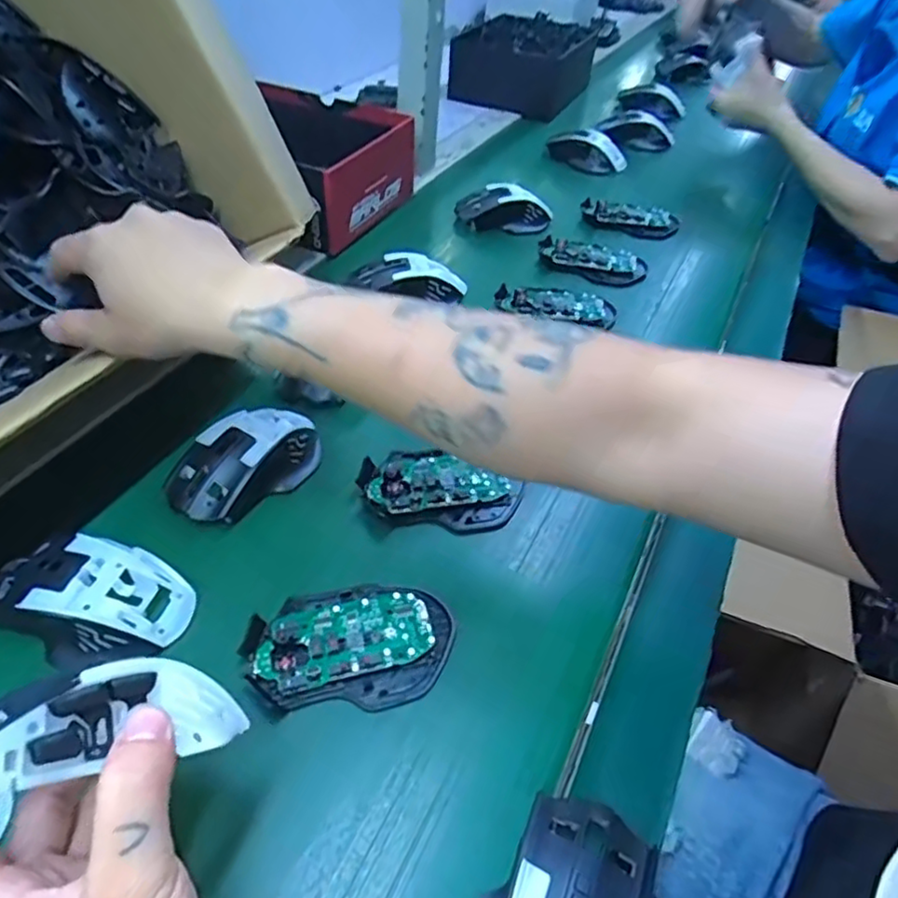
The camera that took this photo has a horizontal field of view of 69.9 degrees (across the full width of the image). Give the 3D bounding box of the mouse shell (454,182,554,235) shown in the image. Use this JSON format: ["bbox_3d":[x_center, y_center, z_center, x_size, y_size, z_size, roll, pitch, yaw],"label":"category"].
[{"bbox_3d":[0.064,-0.282,0.747,0.109,0.031,0.064,8,46,2],"label":"mouse shell"}]

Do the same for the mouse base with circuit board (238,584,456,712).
[{"bbox_3d":[-0.057,0.114,0.374,0.114,0.025,0.072,2,46,-4],"label":"mouse base with circuit board"}]

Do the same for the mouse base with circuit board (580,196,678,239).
[{"bbox_3d":[0.219,-0.284,0.782,0.114,0.015,0.072,20,48,14],"label":"mouse base with circuit board"}]

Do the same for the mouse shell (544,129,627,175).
[{"bbox_3d":[0.192,-0.413,0.888,0.108,0.031,0.069,8,46,2],"label":"mouse shell"}]

